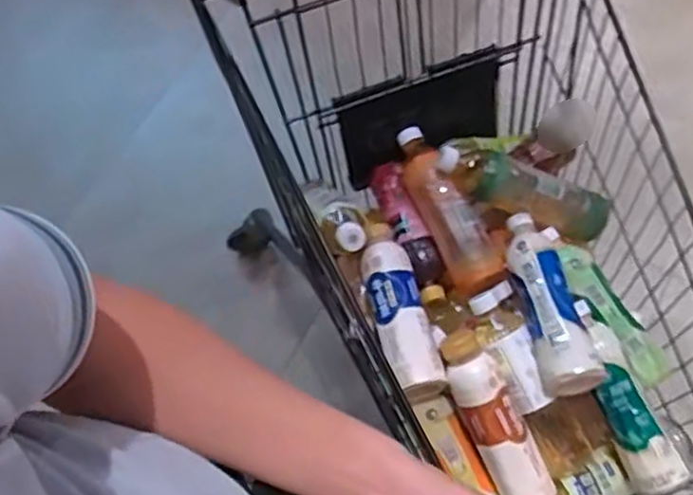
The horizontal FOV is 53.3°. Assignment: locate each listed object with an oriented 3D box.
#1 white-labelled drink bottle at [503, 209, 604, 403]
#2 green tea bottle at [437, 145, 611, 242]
[{"bbox_3d":[0.229,0.058,0.795,0.058,0.066,0.221,-9,69,-1],"label":"white-labelled drink bottle"},{"bbox_3d":[0.221,-0.069,0.870,0.230,0.065,0.063,22,70,-6],"label":"green tea bottle"}]

